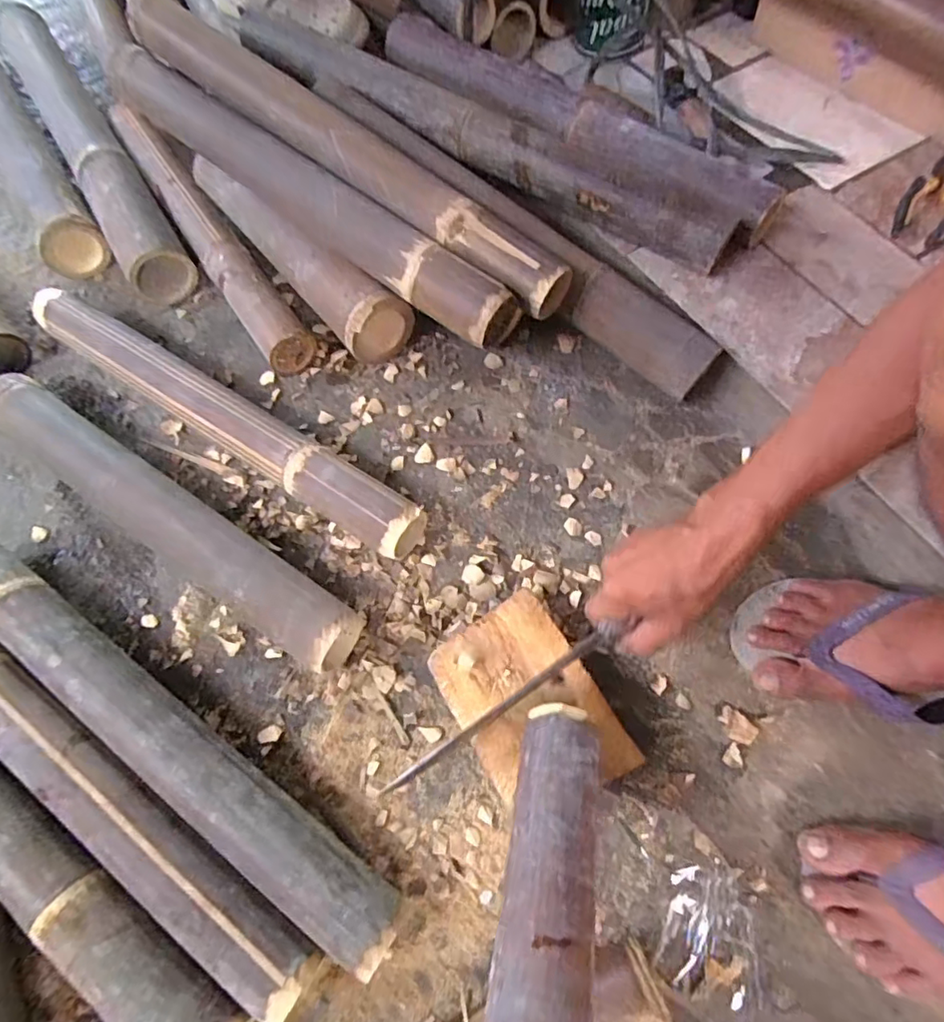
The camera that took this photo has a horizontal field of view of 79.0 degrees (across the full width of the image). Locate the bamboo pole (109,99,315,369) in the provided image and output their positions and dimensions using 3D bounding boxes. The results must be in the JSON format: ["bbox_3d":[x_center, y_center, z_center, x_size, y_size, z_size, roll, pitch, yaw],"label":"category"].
[{"bbox_3d":[-0.346,-0.367,0.734,0.058,0.060,0.508,-34,70,-11],"label":"bamboo pole"}]

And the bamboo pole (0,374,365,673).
[{"bbox_3d":[-0.322,-0.002,0.581,0.502,0.059,0.065,32,73,15],"label":"bamboo pole"}]

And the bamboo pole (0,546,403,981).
[{"bbox_3d":[-0.283,0.186,0.507,0.540,0.059,0.062,32,73,16],"label":"bamboo pole"}]

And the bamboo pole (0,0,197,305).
[{"bbox_3d":[-0.537,-0.524,0.802,0.085,0.072,0.623,-30,70,-10],"label":"bamboo pole"}]

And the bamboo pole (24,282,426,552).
[{"bbox_3d":[-0.282,-0.109,0.621,0.538,0.059,0.065,30,72,15],"label":"bamboo pole"}]

